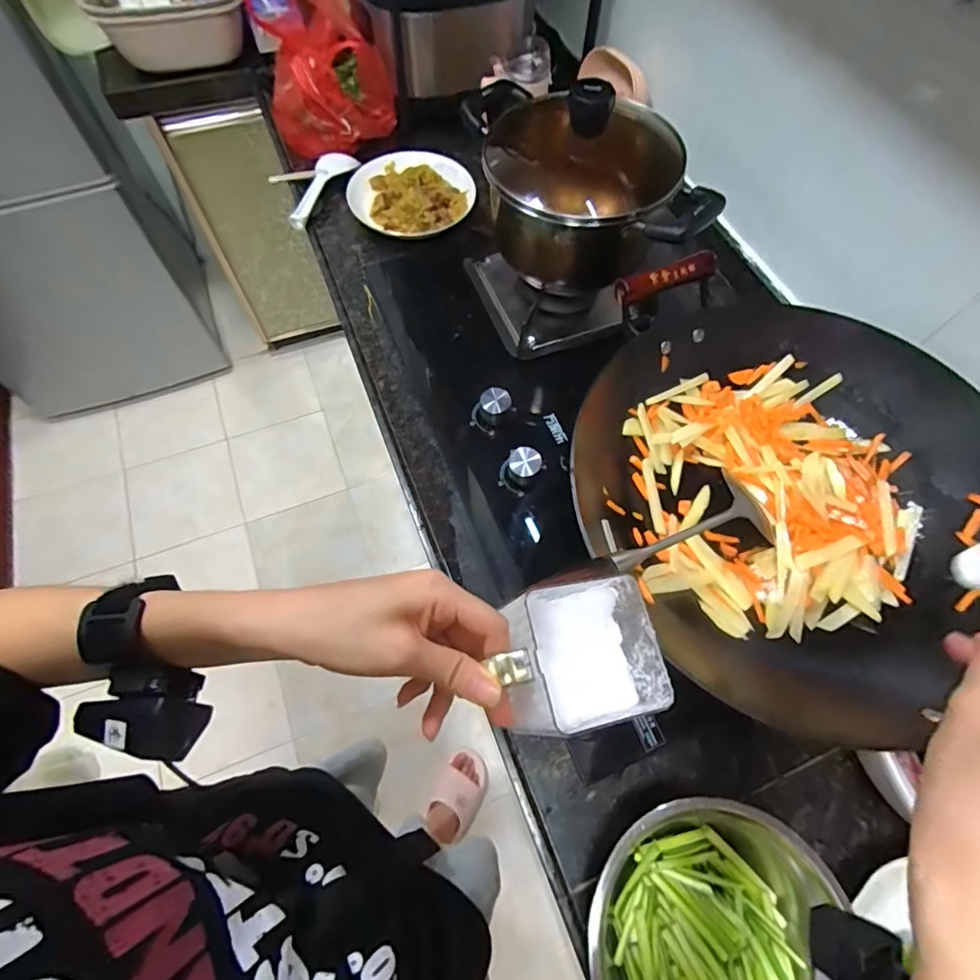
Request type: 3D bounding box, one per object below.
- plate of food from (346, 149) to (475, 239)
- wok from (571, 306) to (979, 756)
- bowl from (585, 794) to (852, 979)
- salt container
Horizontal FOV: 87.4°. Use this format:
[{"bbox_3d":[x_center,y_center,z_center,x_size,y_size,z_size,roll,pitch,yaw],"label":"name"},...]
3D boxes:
[{"bbox_3d":[-0.121,-0.452,0.787,0.186,0.042,0.148,-2,64,-3],"label":"plate of food"},{"bbox_3d":[0.289,0.004,0.500,0.373,0.101,0.390,-40,72,-19],"label":"wok"},{"bbox_3d":[0.173,0.372,0.422,0.186,0.065,0.206,22,65,8],"label":"bowl"},{"bbox_3d":[0.042,0.100,0.306,0.092,0.075,0.075,-4,62,-26],"label":"salt container"}]

